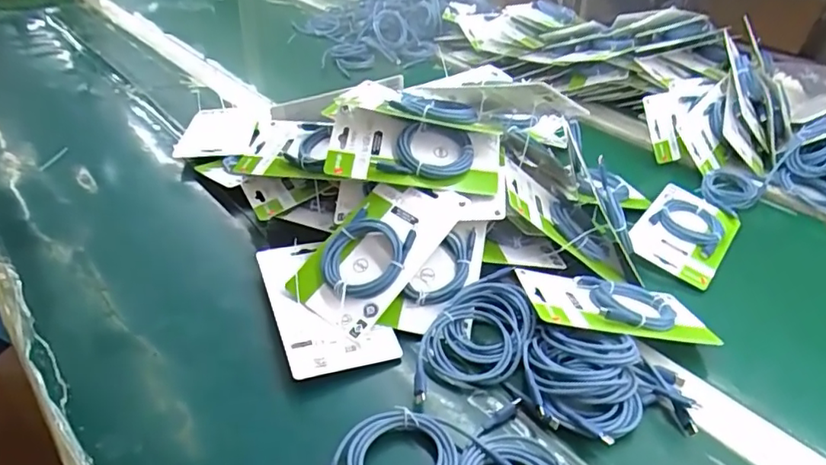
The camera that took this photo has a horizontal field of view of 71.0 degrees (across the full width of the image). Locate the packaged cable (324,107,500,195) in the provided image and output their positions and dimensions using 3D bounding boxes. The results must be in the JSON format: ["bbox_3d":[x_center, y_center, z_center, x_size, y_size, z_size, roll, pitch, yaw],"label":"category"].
[{"bbox_3d":[0.000,-0.084,0.614,0.182,0.030,0.075,12,70,3],"label":"packaged cable"}]

